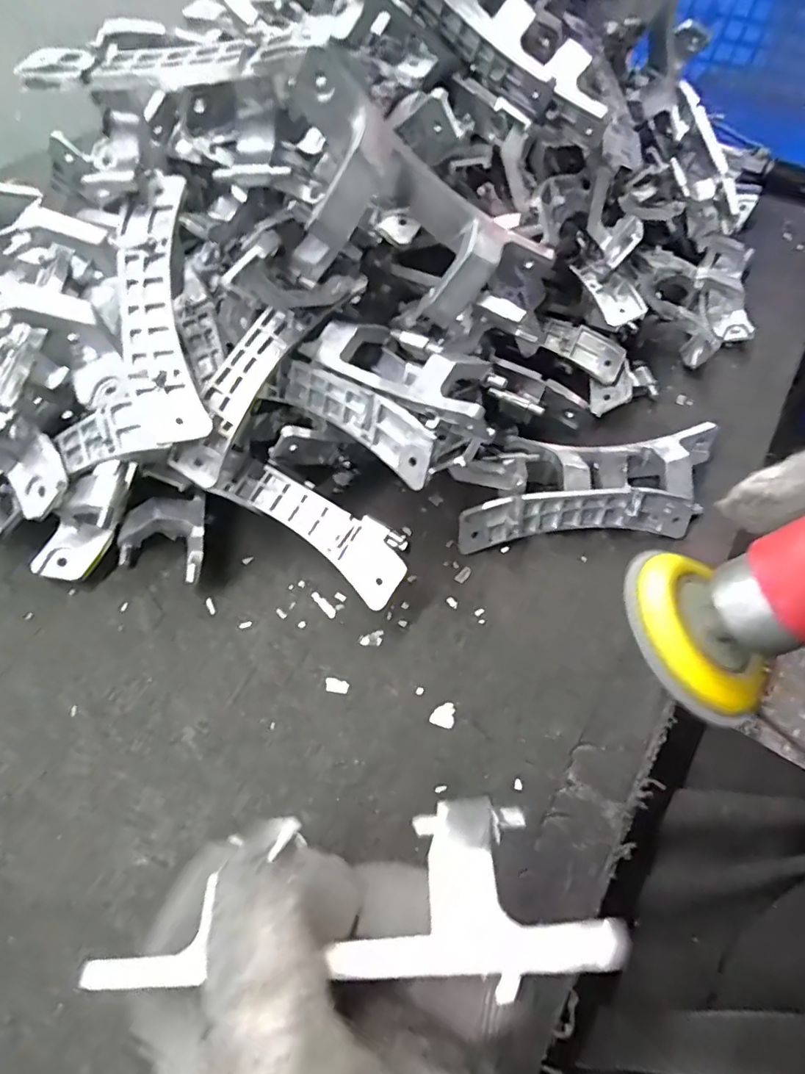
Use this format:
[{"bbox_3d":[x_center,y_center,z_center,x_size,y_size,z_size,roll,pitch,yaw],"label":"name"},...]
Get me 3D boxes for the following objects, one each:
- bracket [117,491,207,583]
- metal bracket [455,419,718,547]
[{"bbox_3d":[-0.143,0.004,0.325,0.054,0.032,0.045,-3,56,-6],"label":"bracket"},{"bbox_3d":[0.127,-0.033,0.368,0.187,0.036,0.066,-5,56,-7],"label":"metal bracket"}]

